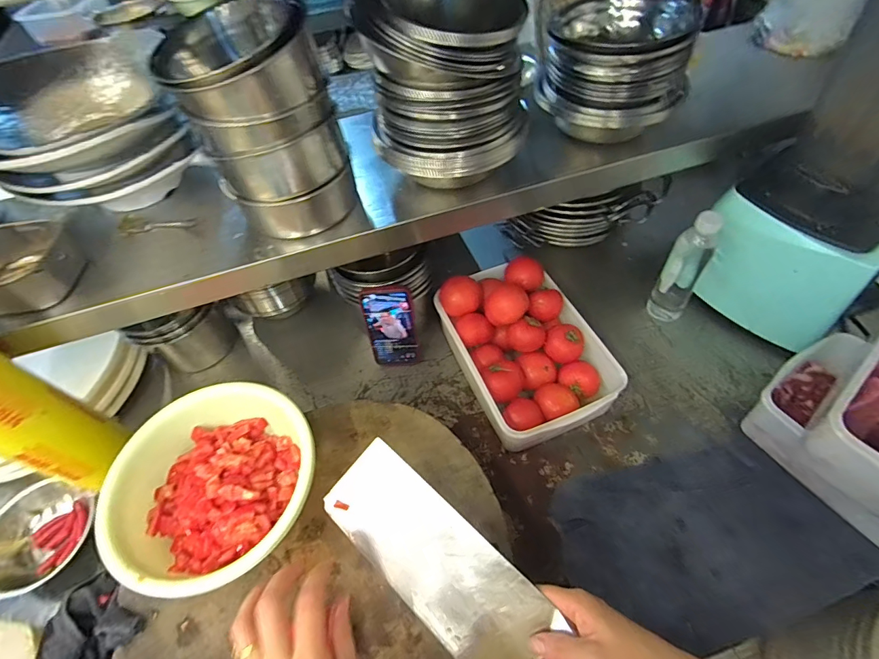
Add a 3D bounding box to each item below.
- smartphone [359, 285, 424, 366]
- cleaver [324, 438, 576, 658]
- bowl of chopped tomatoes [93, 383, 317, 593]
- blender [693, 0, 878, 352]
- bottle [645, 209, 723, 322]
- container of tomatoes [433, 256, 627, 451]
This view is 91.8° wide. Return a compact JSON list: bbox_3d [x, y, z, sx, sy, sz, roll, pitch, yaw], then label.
[{"bbox_3d":[-0.076,-0.002,0.693,0.081,0.161,0.012,-4,43,4],"label":"smartphone"},{"bbox_3d":[0.034,0.240,0.383,0.319,0.026,0.097,39,91,12],"label":"cleaver"},{"bbox_3d":[-0.261,0.181,0.508,0.213,0.072,0.217,-2,54,3],"label":"bowl of chopped tomatoes"},{"bbox_3d":[0.587,-0.248,0.573,0.267,0.494,0.210,-37,60,-20],"label":"blender"},{"bbox_3d":[0.407,-0.102,0.703,0.064,0.214,0.060,28,61,22],"label":"bottle"},{"bbox_3d":[0.130,0.032,0.672,0.201,0.118,0.289,-21,55,-11],"label":"container of tomatoes"}]

